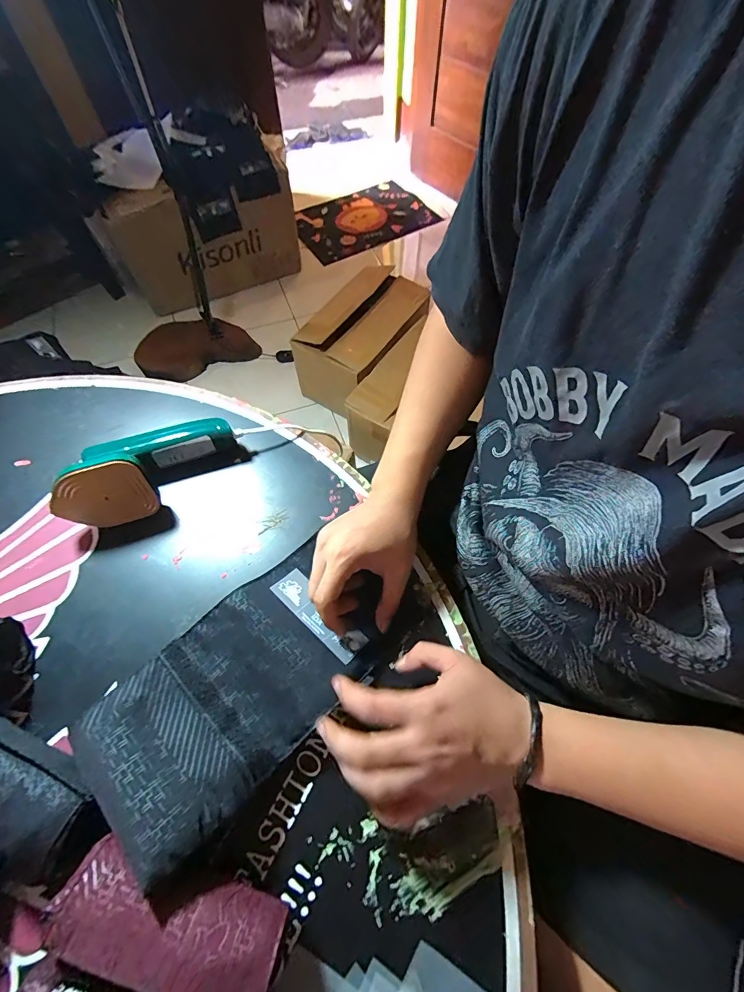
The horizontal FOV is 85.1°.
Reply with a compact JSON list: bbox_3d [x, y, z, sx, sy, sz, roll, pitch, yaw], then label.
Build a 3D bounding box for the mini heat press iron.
[{"bbox_3d":[-0.246,-0.035,0.447,0.182,0.078,0.086,-19,63,-11],"label":"mini heat press iron"}]

